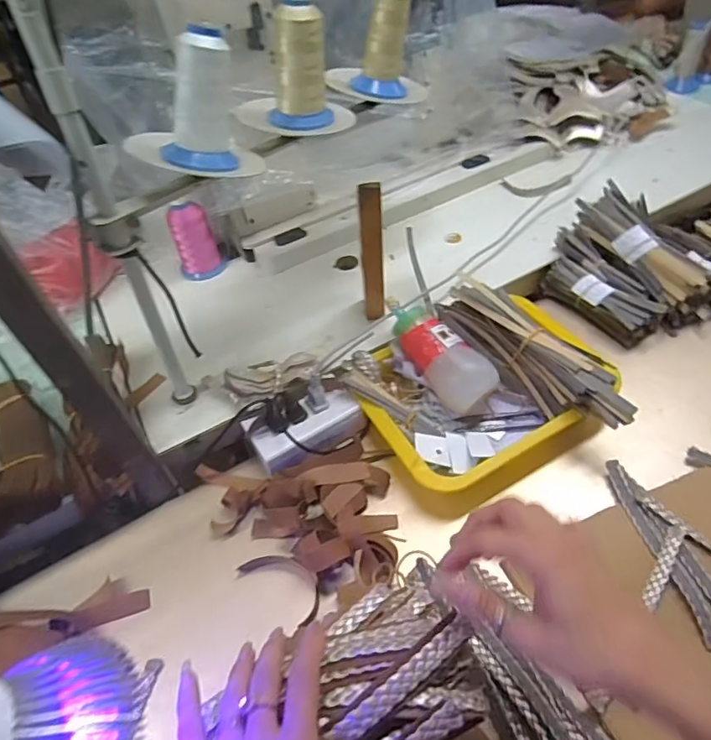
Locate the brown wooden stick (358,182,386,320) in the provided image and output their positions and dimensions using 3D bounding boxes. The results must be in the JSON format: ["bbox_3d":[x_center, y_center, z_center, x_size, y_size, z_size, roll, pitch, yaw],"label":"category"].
[{"bbox_3d":[0.020,-0.124,0.601,0.027,0.188,0.012,-1,49,6],"label":"brown wooden stick"}]

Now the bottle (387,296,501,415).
[{"bbox_3d":[0.090,-0.023,0.595,0.054,0.045,0.158,-38,79,-24],"label":"bottle"}]

